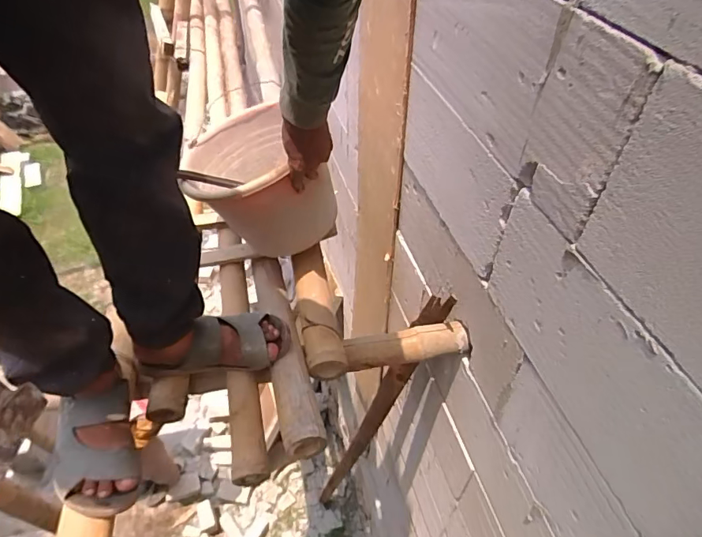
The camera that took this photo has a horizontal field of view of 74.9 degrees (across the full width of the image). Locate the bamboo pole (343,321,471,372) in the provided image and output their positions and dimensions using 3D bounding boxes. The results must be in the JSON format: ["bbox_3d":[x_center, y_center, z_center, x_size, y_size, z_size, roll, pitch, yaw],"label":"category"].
[{"bbox_3d":[0.098,0.140,0.840,0.218,0.052,0.062,-8,46,-9],"label":"bamboo pole"}]

